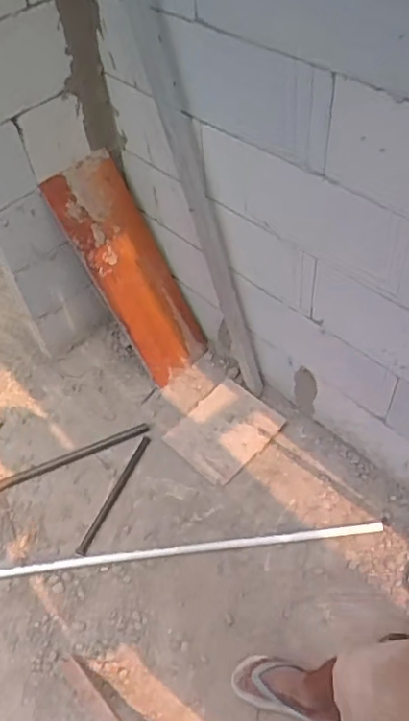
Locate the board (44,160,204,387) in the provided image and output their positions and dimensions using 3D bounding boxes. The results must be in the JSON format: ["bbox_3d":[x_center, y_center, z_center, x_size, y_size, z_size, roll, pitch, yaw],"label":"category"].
[{"bbox_3d":[-0.210,-0.250,1.675,0.232,0.688,0.055,-38,24,-24],"label":"board"}]

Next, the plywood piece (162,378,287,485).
[{"bbox_3d":[0.059,0.204,1.674,0.242,0.021,0.282,35,61,28],"label":"plywood piece"}]

